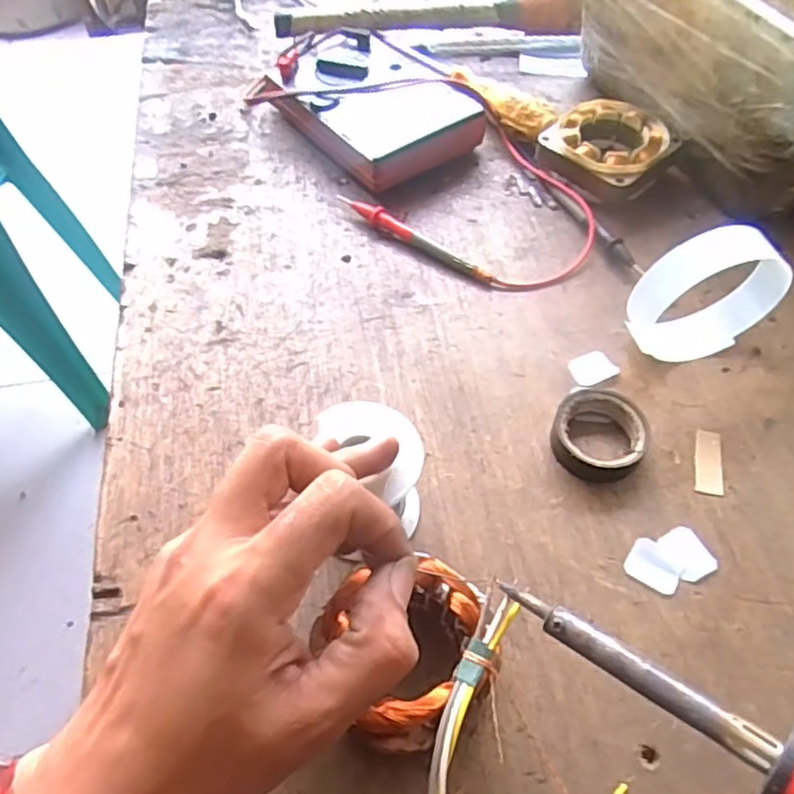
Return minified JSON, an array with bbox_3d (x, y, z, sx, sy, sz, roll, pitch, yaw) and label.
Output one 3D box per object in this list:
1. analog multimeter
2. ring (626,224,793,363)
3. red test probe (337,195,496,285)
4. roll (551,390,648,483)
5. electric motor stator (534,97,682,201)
[{"bbox_3d":[-0.020,-0.218,0.496,0.114,0.037,0.162,-33,61,-21],"label":"analog multimeter"},{"bbox_3d":[0.168,-0.055,0.367,0.078,0.066,0.031,-16,56,-11],"label":"ring"},{"bbox_3d":[0.009,-0.105,0.439,0.124,0.012,0.011,30,60,20],"label":"red test probe"},{"bbox_3d":[0.106,0.020,0.352,0.047,0.017,0.046,0,55,0],"label":"roll"},{"bbox_3d":[0.146,-0.171,0.465,0.074,0.026,0.071,37,63,24],"label":"electric motor stator"}]

